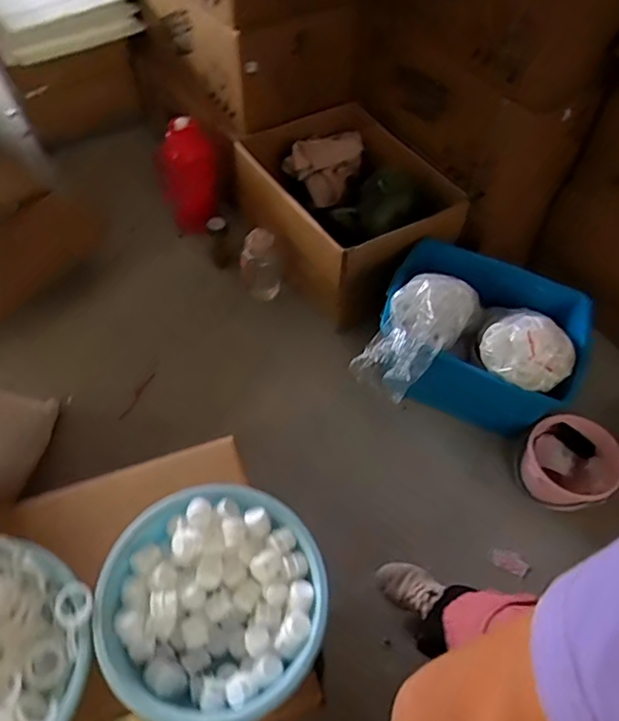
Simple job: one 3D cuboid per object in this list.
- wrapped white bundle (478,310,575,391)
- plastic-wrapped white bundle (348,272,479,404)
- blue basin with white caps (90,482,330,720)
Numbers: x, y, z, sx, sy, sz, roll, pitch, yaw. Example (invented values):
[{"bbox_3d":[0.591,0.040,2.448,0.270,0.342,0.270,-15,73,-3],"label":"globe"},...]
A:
[{"bbox_3d":[0.534,-0.031,1.376,0.210,0.108,0.163,24,58,16],"label":"wrapped white bundle"},{"bbox_3d":[0.287,-0.086,1.488,0.192,0.126,0.429,29,59,19],"label":"plastic-wrapped white bundle"},{"bbox_3d":[-0.155,0.400,0.946,0.360,0.111,0.352,0,54,0],"label":"blue basin with white caps"}]

